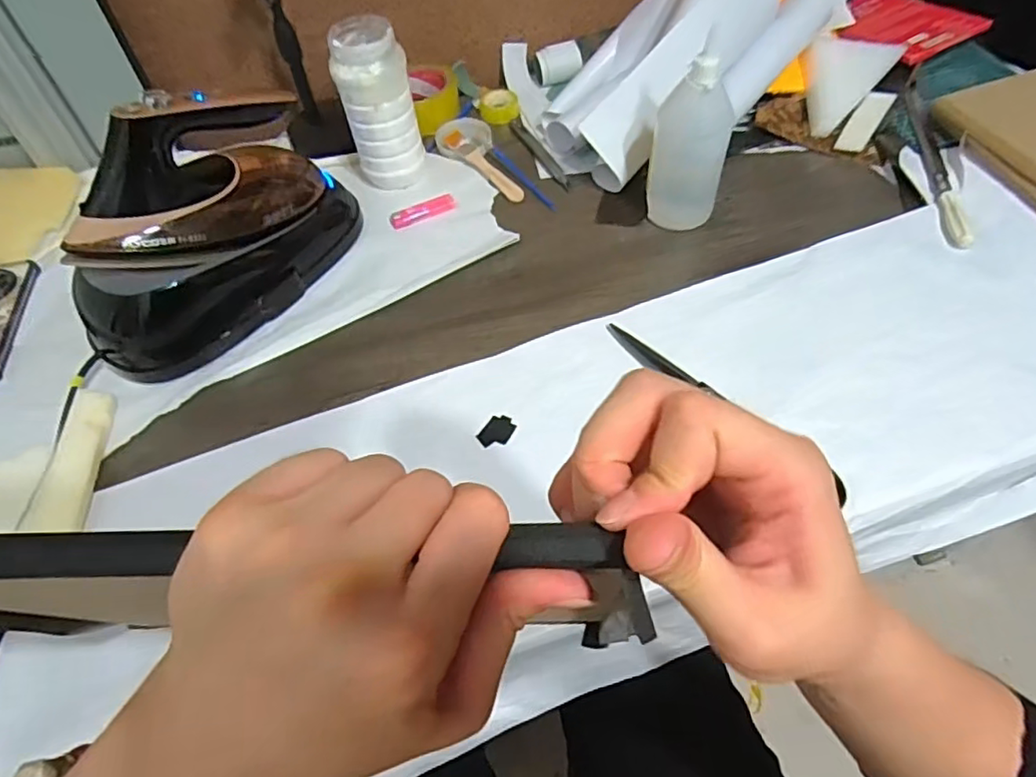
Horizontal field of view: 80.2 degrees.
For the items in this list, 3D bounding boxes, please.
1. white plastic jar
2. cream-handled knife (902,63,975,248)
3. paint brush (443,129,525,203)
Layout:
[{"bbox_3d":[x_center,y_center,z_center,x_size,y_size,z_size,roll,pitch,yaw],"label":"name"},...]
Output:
[{"bbox_3d":[-0.156,-0.317,0.700,0.076,0.168,0.068,-11,56,-4],"label":"white plastic jar"},{"bbox_3d":[0.488,-0.282,0.721,0.025,0.017,0.330,7,56,8],"label":"cream-handled knife"},{"bbox_3d":[-0.040,-0.273,0.752,0.026,0.020,0.140,-36,61,-20],"label":"paint brush"}]

